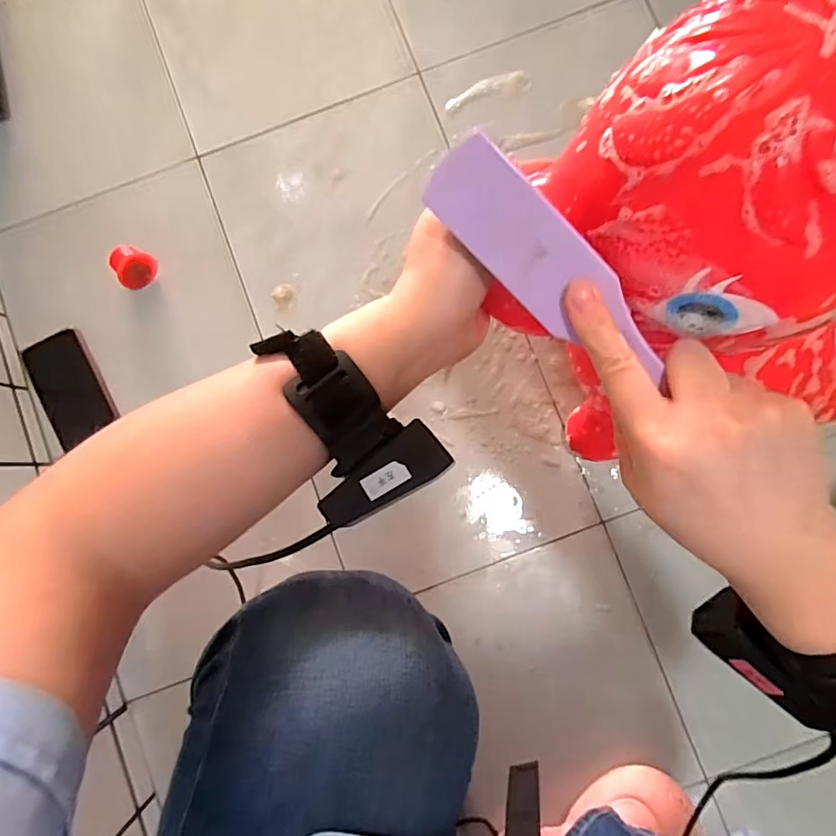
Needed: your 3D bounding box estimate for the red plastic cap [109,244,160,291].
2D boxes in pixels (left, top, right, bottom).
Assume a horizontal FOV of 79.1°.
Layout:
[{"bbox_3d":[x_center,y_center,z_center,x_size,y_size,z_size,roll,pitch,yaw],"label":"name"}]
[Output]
[{"bbox_3d":[-0.346,-0.181,0.610,0.046,0.033,0.048,24,87,4],"label":"red plastic cap"}]

